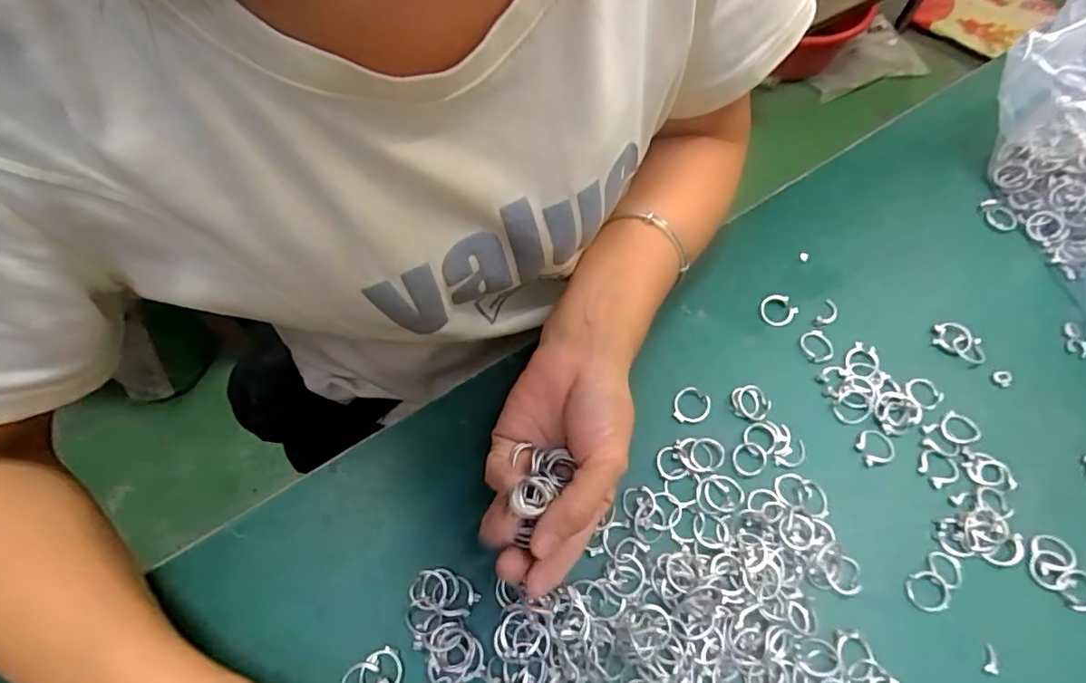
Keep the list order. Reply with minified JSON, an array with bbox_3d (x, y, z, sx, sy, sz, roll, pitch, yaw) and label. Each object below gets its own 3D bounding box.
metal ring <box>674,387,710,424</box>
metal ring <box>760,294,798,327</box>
[{"bbox_3d":[0.095,0.039,0.349,0.022,0.004,0.024,1,63,-2],"label":"metal ring"},{"bbox_3d":[0.162,-0.022,0.382,0.025,0.005,0.022,-40,71,-20],"label":"metal ring"}]

